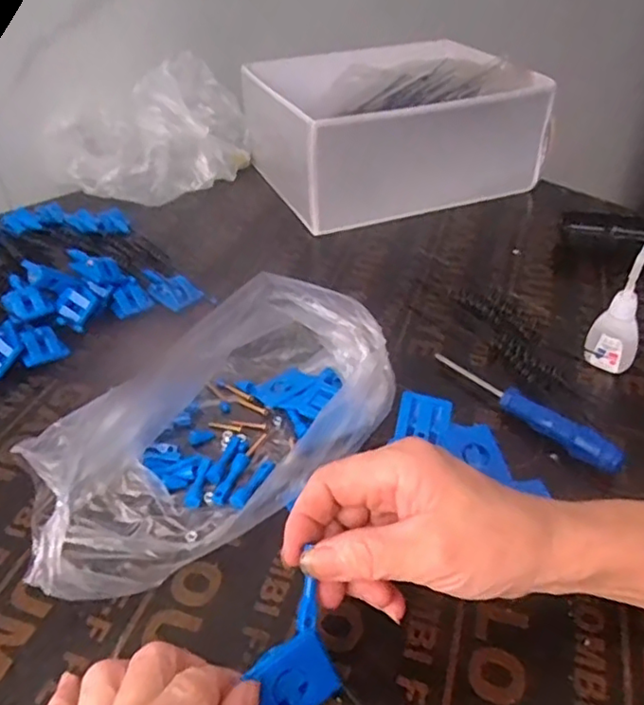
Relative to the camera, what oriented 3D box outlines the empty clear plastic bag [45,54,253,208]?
[{"bbox_3d":[-0.214,-0.267,0.755,0.237,0.121,0.134,-3,38,-2],"label":"empty clear plastic bag"}]

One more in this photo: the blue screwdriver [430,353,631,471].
[{"bbox_3d":[0.140,0.039,0.437,0.015,0.021,0.149,-29,46,-30],"label":"blue screwdriver"}]

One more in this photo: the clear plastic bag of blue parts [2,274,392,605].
[{"bbox_3d":[-0.072,0.038,0.395,0.244,0.081,0.131,-30,46,-31],"label":"clear plastic bag of blue parts"}]

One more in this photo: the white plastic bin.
[{"bbox_3d":[0.081,-0.268,0.737,0.280,0.129,0.232,-15,40,-16],"label":"white plastic bin"}]

